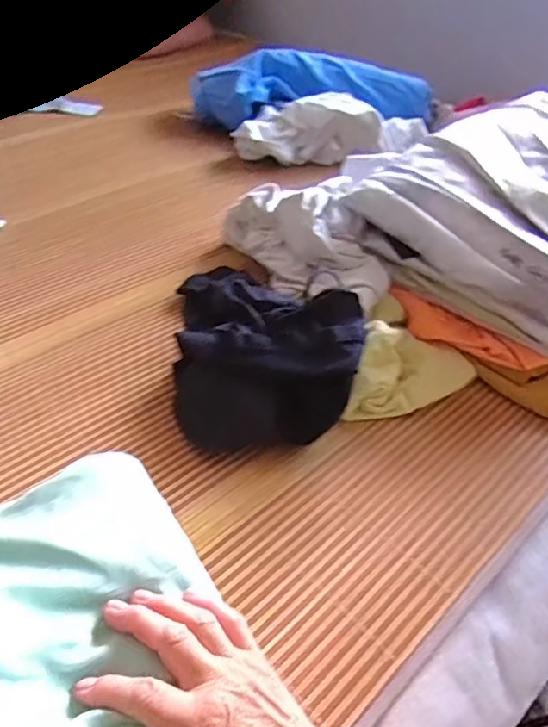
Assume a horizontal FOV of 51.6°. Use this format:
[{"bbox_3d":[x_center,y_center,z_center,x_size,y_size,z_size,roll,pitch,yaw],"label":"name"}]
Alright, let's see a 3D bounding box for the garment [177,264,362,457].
[{"bbox_3d":[-0.012,-0.035,0.575,0.179,0.089,0.277,-2,42,-6],"label":"garment"}]

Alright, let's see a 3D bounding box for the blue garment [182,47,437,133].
[{"bbox_3d":[0.070,-0.523,1.108,0.479,0.123,0.115,7,41,4],"label":"blue garment"}]

